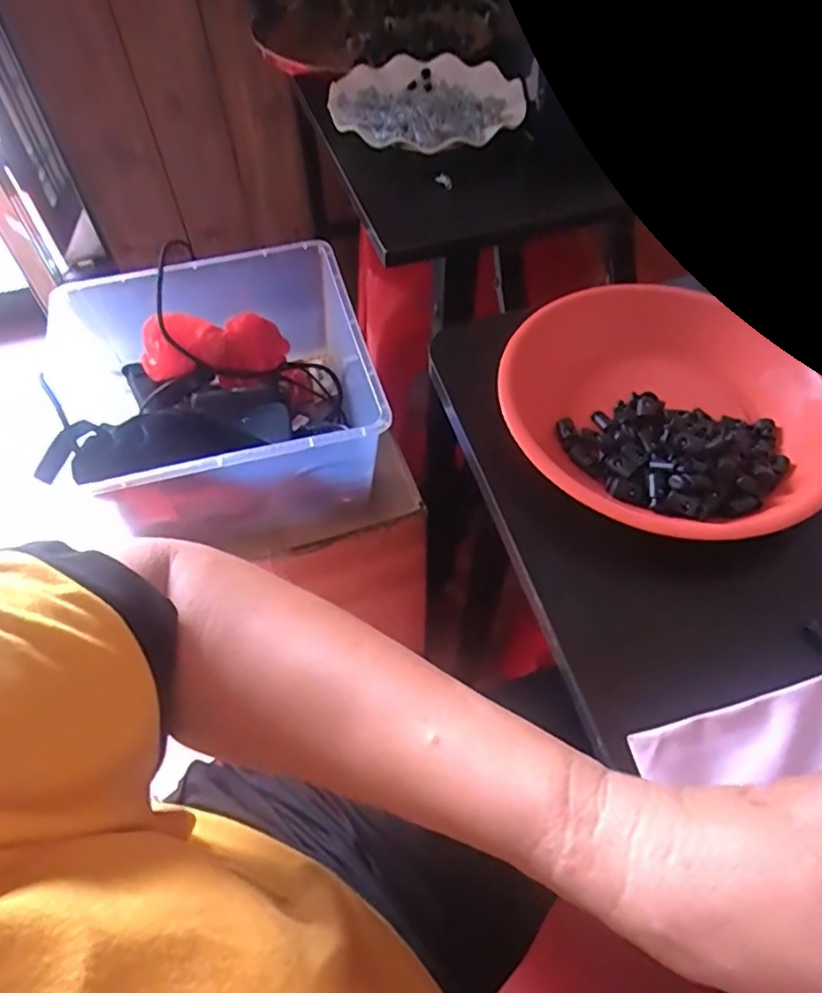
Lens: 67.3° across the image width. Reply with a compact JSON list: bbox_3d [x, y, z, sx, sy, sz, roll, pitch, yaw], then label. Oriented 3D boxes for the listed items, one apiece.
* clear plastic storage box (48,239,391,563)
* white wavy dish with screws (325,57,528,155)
[{"bbox_3d":[-0.194,-0.108,0.651,0.288,0.148,0.308,-13,55,-8],"label":"clear plastic storage box"},{"bbox_3d":[0.014,-0.377,0.584,0.179,0.019,0.171,-1,54,1],"label":"white wavy dish with screws"}]

